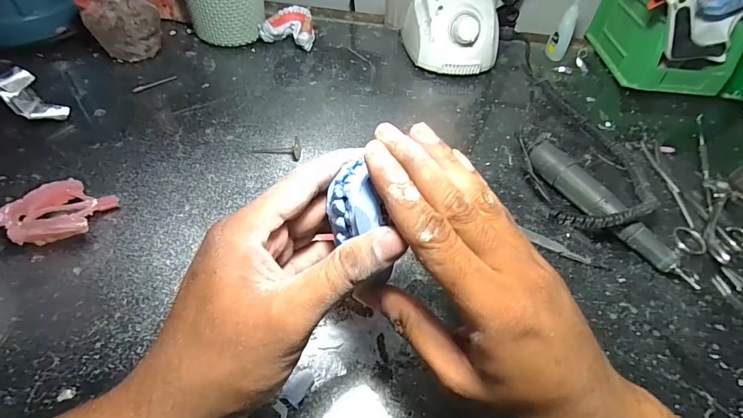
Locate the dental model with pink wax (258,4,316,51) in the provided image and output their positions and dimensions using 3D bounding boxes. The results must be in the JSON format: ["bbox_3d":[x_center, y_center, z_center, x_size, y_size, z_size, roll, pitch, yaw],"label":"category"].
[{"bbox_3d":[-0.103,-0.228,0.492,0.063,0.035,0.049,11,50,3],"label":"dental model with pink wax"}]

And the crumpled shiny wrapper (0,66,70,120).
[{"bbox_3d":[-0.323,-0.105,0.367,0.066,0.028,0.032,32,54,20],"label":"crumpled shiny wrapper"}]

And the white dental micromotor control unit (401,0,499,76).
[{"bbox_3d":[0.098,-0.235,0.489,0.110,0.082,0.134,4,50,-3],"label":"white dental micromotor control unit"}]

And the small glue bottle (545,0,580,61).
[{"bbox_3d":[0.253,-0.235,0.504,0.024,0.082,0.020,19,51,10],"label":"small glue bottle"}]

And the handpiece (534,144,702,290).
[{"bbox_3d":[0.202,0.001,0.337,0.020,0.029,0.160,-25,57,-24],"label":"handpiece"}]

